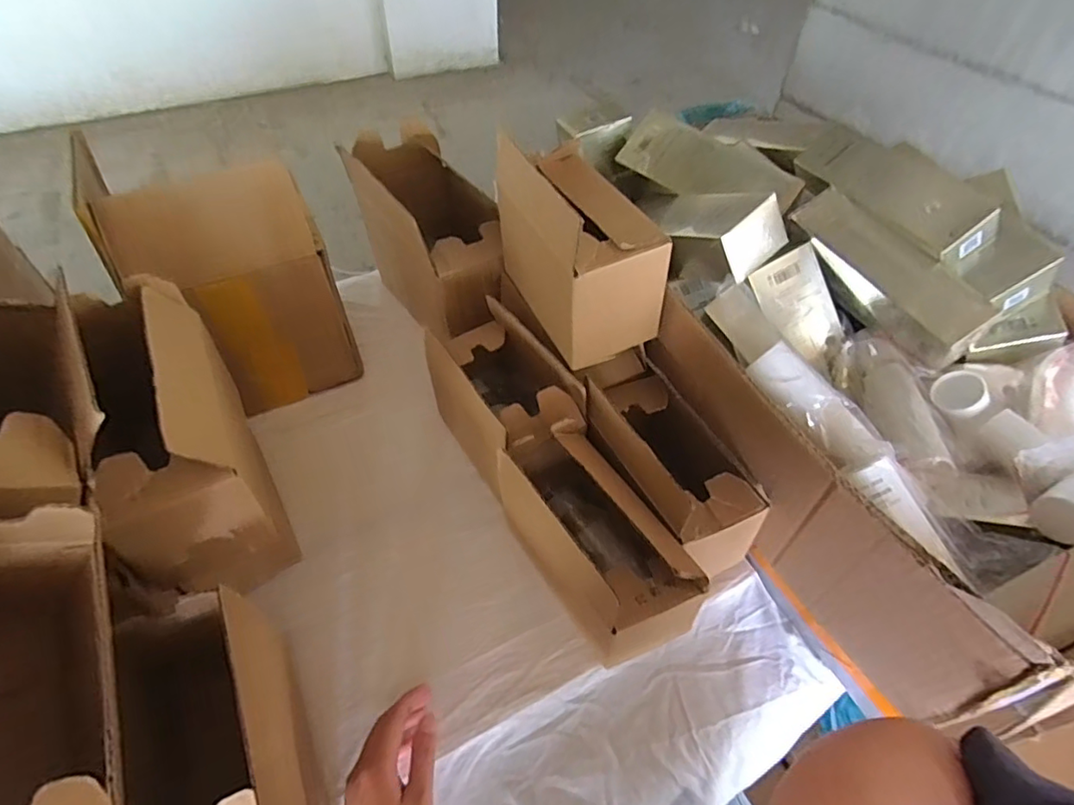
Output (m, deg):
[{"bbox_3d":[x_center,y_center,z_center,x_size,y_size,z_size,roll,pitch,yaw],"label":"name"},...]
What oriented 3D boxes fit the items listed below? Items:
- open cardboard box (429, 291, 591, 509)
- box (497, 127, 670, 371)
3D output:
[{"bbox_3d":[-0.031,0.000,0.602,0.108,0.130,0.191,-23,54,-20],"label":"open cardboard box"},{"bbox_3d":[0.037,-0.153,0.542,0.100,0.151,0.174,-20,53,-17],"label":"box"}]

